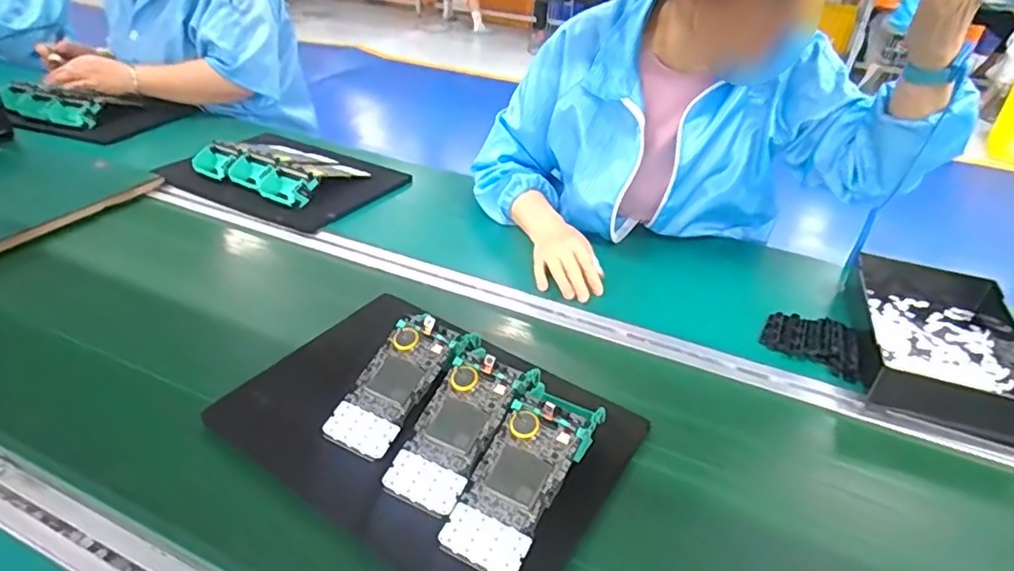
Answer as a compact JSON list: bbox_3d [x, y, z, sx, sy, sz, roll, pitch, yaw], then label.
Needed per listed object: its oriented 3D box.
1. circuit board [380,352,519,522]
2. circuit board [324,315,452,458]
[{"bbox_3d":[-0.044,0.125,0.524,0.068,0.006,0.141,19,57,20],"label":"circuit board"},{"bbox_3d":[-0.107,0.091,0.568,0.064,0.004,0.144,21,58,18],"label":"circuit board"}]

